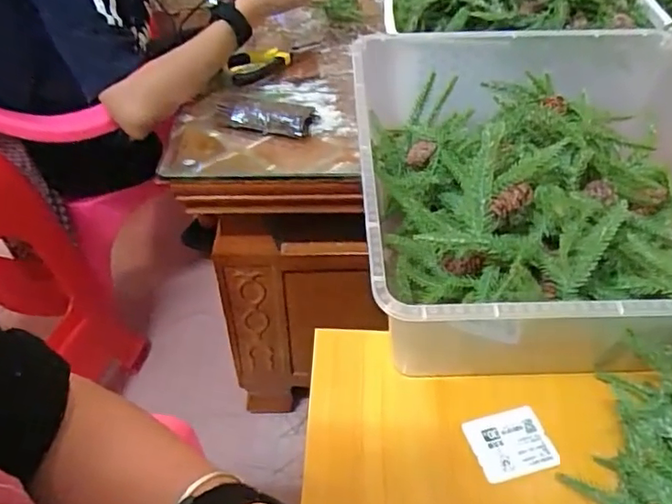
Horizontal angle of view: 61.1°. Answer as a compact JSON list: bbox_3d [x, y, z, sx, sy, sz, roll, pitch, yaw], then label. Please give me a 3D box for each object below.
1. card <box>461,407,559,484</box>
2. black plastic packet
[{"bbox_3d":[0.130,0.142,0.424,0.059,0.004,0.049,-11,49,-12],"label":"card"},{"bbox_3d":[-0.082,-0.157,0.667,0.117,0.029,0.035,5,44,7],"label":"black plastic packet"}]

